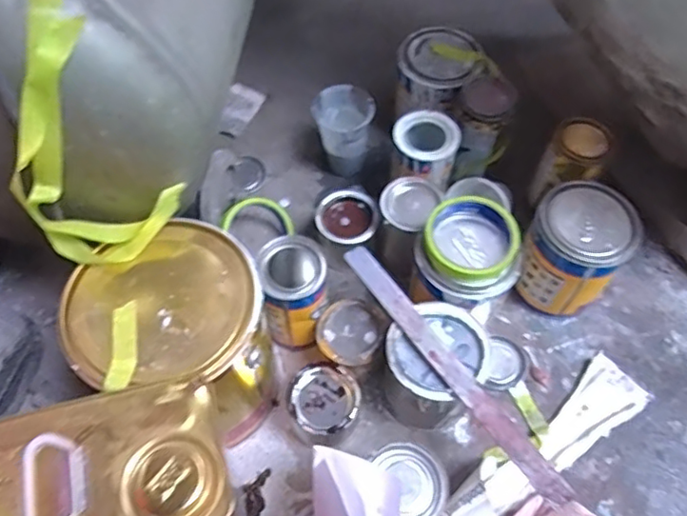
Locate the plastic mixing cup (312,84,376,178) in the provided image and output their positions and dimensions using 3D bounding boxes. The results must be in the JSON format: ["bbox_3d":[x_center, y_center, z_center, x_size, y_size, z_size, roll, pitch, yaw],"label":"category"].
[{"bbox_3d":[-0.002,-0.163,0.779,0.071,0.108,0.075,1,59,-1],"label":"plastic mixing cup"}]

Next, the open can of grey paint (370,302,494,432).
[{"bbox_3d":[0.091,0.114,0.609,0.095,0.110,0.092,1,59,-1],"label":"open can of grey paint"}]

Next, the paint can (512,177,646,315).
[{"bbox_3d":[0.253,-0.003,0.667,0.099,0.140,0.095,1,59,-1],"label":"paint can"}]

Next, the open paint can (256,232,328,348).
[{"bbox_3d":[-0.052,0.047,0.648,0.067,0.129,0.079,-4,59,-4],"label":"open paint can"}]

